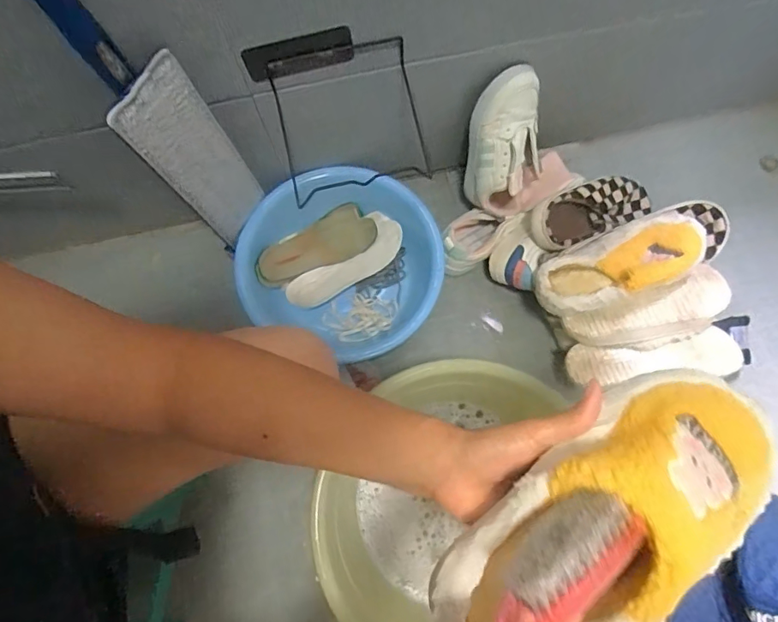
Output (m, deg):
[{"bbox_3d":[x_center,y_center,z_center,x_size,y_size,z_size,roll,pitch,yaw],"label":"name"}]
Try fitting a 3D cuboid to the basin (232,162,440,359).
[{"bbox_3d":[-0.080,-0.086,0.854,0.327,0.114,0.298,0,75,1],"label":"basin"}]

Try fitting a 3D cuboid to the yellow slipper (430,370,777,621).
[{"bbox_3d":[0.137,0.125,0.289,0.236,0.067,0.104,-31,80,-8],"label":"yellow slipper"}]

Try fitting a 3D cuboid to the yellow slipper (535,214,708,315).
[{"bbox_3d":[0.353,-0.075,0.727,0.259,0.072,0.107,-21,76,-4],"label":"yellow slipper"}]

